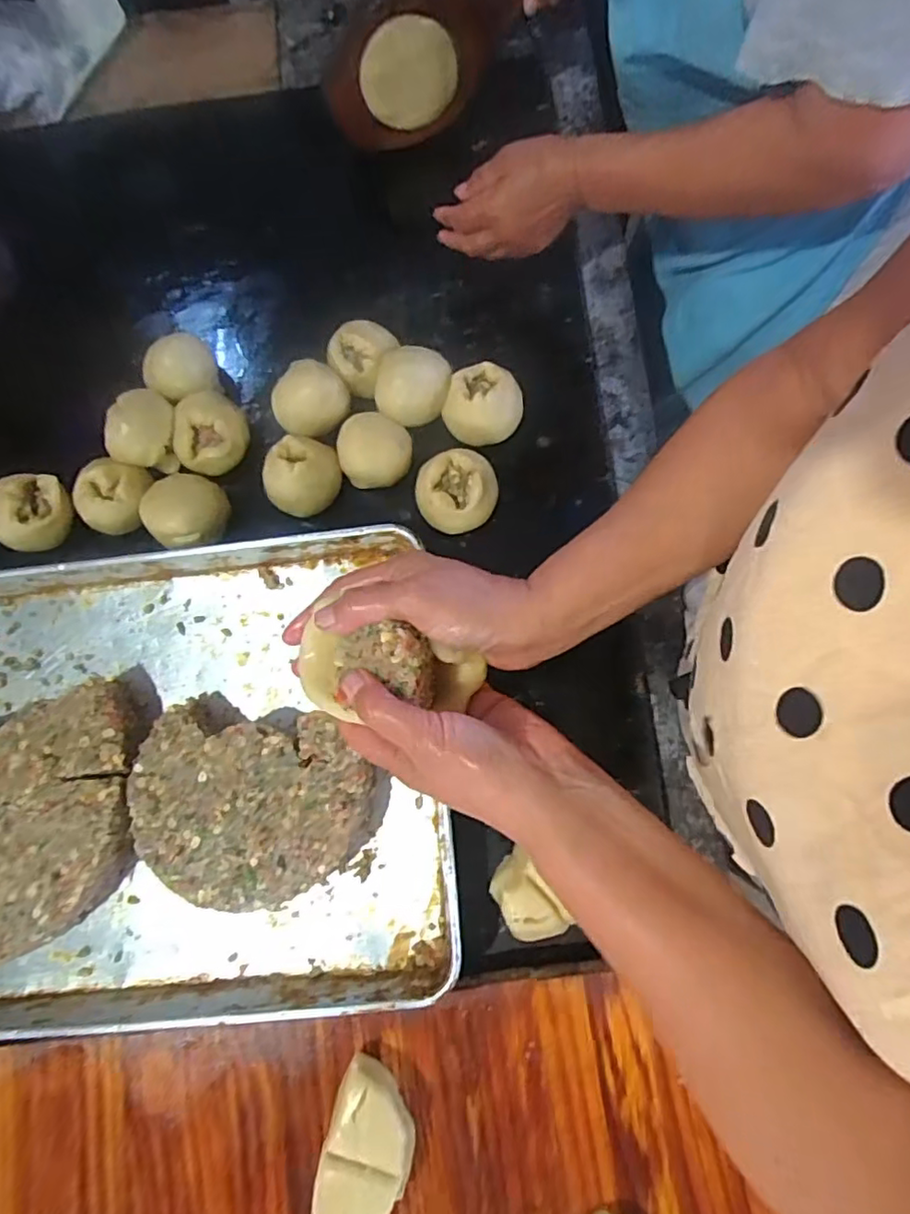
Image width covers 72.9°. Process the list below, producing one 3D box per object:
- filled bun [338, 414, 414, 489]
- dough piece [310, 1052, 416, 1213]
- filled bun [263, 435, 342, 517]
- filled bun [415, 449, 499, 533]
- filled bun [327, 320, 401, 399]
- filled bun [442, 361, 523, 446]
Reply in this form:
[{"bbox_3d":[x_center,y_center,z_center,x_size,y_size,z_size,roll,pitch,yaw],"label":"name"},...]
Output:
[{"bbox_3d":[-0.079,-0.156,0.613,0.072,0.045,0.069,-9,77,1],"label":"filled bun"},{"bbox_3d":[-0.065,0.407,0.466,0.066,0.042,0.110,14,79,6],"label":"dough piece"},{"bbox_3d":[-0.150,-0.132,0.602,0.072,0.046,0.071,2,78,4],"label":"filled bun"},{"bbox_3d":[0.001,-0.111,0.596,0.077,0.051,0.075,-2,78,3],"label":"filled bun"},{"bbox_3d":[-0.094,-0.253,0.626,0.061,0.058,0.069,35,82,10],"label":"filled bun"},{"bbox_3d":[0.030,-0.199,0.612,0.070,0.047,0.067,-1,78,3],"label":"filled bun"}]

